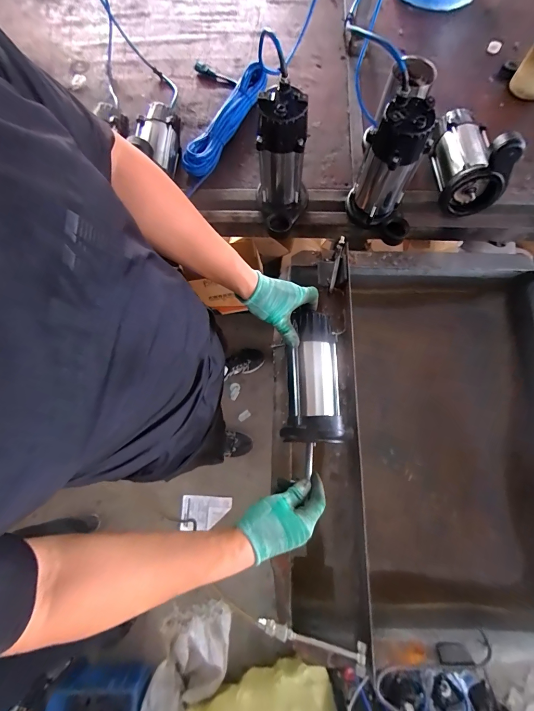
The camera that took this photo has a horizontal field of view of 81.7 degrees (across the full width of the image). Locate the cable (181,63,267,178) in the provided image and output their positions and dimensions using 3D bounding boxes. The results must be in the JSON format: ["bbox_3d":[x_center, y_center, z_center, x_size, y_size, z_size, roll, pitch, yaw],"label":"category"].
[{"bbox_3d":[-0.104,-0.602,0.790,0.087,0.070,0.346,32,77,10],"label":"cable"}]

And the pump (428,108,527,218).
[{"bbox_3d":[0.432,-0.454,0.667,0.104,0.156,0.242,-8,74,-1],"label":"pump"}]

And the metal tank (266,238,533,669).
[{"bbox_3d":[0.317,0.154,0.669,0.573,0.212,0.729,1,74,2],"label":"metal tank"}]

